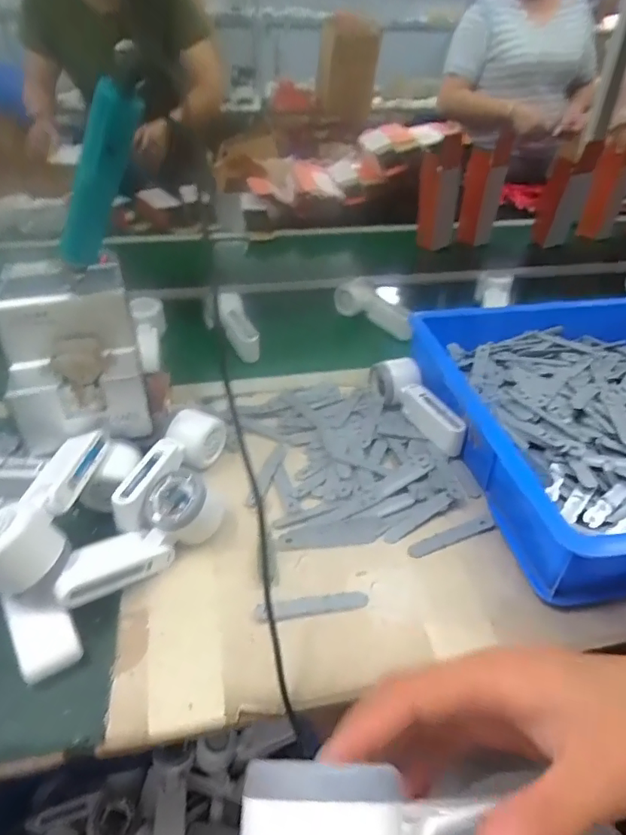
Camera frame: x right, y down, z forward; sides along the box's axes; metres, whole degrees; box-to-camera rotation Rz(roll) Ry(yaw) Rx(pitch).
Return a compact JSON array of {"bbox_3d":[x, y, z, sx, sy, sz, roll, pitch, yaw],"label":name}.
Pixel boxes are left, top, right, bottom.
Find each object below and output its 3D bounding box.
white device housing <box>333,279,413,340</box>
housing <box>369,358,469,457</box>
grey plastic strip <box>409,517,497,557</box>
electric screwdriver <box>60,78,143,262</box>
[{"bbox_3d":[0.111,-0.188,0.884,0.052,0.052,0.159,-27,45,-33],"label":"white device housing"},{"bbox_3d":[0.127,-0.019,0.630,0.047,0.050,0.164,-12,38,-18],"label":"housing"},{"bbox_3d":[0.135,0.116,0.497,0.095,0.004,0.015,-14,39,-19],"label":"grey plastic strip"},{"bbox_3d":[-0.178,-0.193,0.420,0.026,0.158,0.030,35,39,-6],"label":"electric screwdriver"}]

